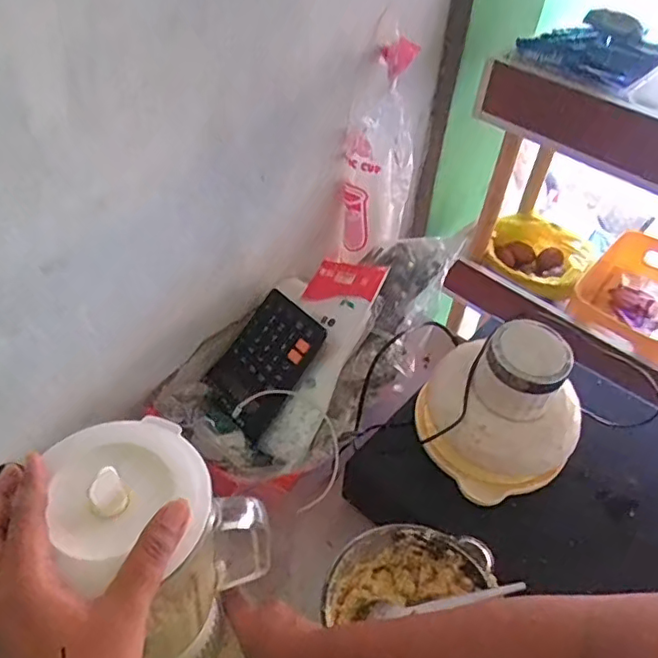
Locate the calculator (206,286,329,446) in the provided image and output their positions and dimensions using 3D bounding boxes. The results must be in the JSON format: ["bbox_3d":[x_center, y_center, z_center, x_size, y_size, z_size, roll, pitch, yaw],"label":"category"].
[{"bbox_3d":[-0.082,0.036,0.738,0.154,0.021,0.131,-52,48,-2],"label":"calculator"}]

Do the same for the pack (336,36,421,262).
[{"bbox_3d":[0.062,-0.224,0.777,0.089,0.280,0.067,4,46,-1],"label":"pack"}]

